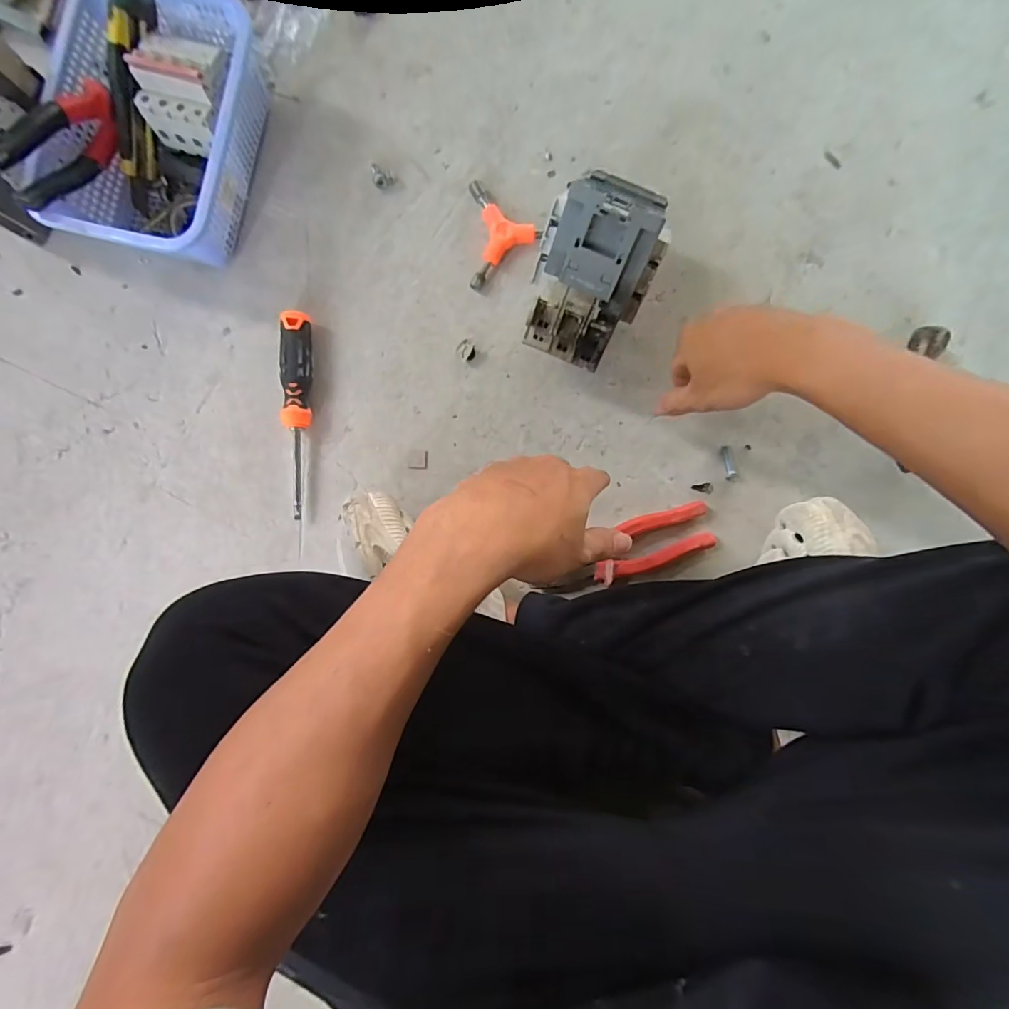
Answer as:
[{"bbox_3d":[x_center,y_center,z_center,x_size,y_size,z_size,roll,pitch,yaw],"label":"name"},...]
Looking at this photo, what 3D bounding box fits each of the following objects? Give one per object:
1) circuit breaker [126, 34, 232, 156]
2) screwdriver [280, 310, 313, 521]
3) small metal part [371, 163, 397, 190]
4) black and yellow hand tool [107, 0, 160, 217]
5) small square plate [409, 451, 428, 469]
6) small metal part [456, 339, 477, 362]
[{"bbox_3d":[-0.285,-0.372,0.448,0.084,0.058,0.077,15,89,1],"label":"circuit breaker"},{"bbox_3d":[-0.204,-0.089,0.480,0.026,0.027,0.197,0,89,1],"label":"screwdriver"},{"bbox_3d":[-0.126,-0.335,0.498,0.021,0.004,0.028,-35,89,0],"label":"small metal part"},{"bbox_3d":[-0.342,-0.367,0.453,0.024,0.031,0.171,19,116,1],"label":"black and yellow hand tool"},{"bbox_3d":[-0.087,-0.045,0.493,0.019,0.004,0.019,0,89,1],"label":"small square plate"},{"bbox_3d":[-0.039,-0.155,0.493,0.017,0.009,0.022,-34,89,0],"label":"small metal part"}]

